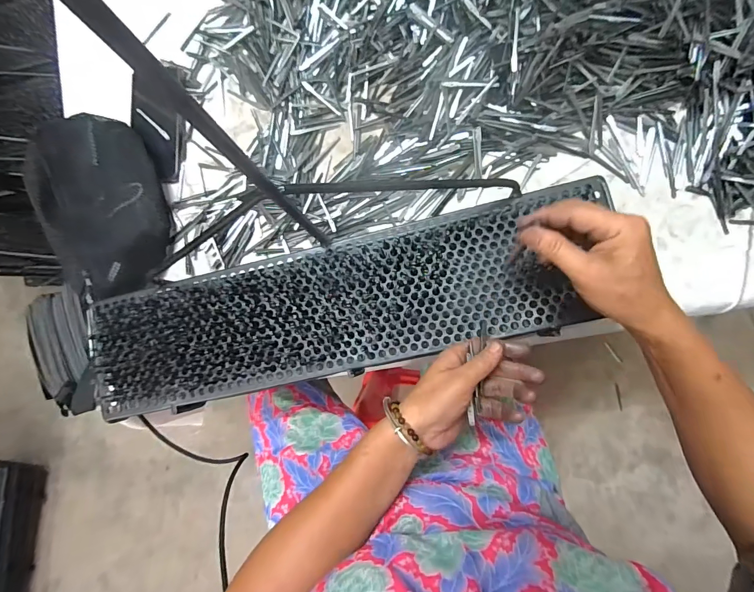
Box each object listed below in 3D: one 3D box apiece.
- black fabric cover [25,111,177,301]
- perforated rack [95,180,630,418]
[{"bbox_3d":[-0.360,-0.122,0.493,0.124,0.076,0.243,-14,84,7],"label":"black fabric cover"},{"bbox_3d":[-0.052,0.014,0.423,0.554,0.018,0.144,-13,84,5],"label":"perforated rack"}]

